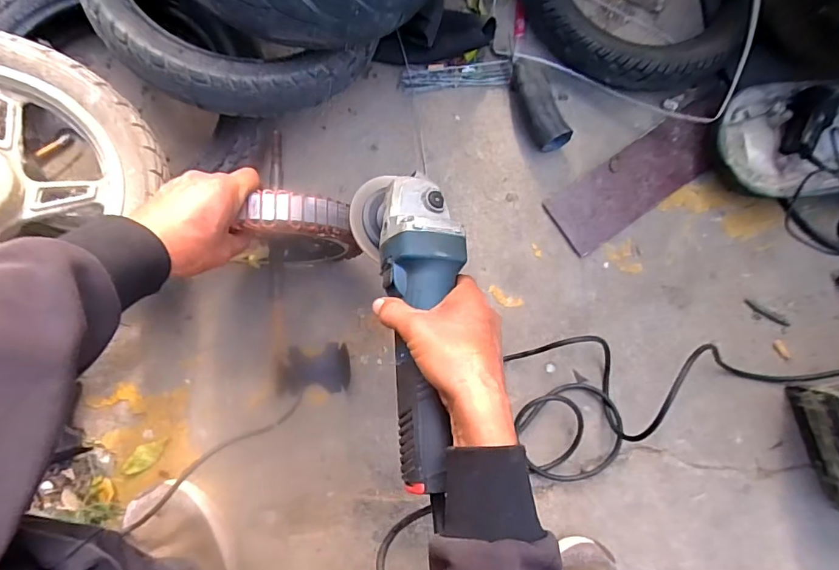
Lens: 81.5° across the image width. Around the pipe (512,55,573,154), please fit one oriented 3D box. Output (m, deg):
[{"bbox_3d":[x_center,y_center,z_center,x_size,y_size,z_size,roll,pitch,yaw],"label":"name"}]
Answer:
[{"bbox_3d":[0.159,-0.245,0.650,0.052,0.038,0.129,-18,84,-6],"label":"pipe"}]

